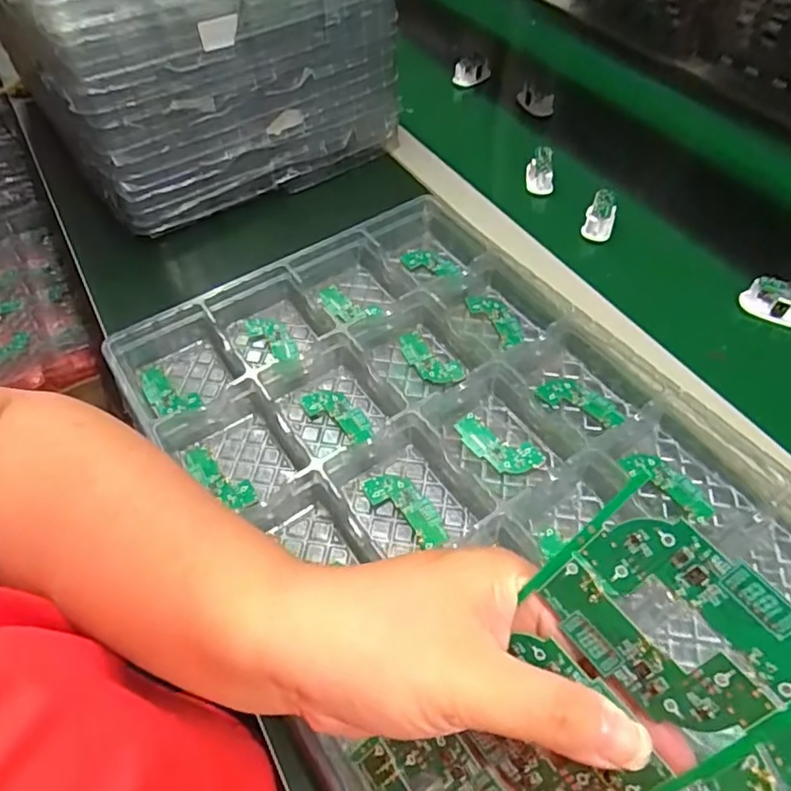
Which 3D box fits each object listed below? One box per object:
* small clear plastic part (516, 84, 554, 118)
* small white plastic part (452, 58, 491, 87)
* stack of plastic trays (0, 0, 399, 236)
[{"bbox_3d":[0.176,-0.371,0.728,0.020,0.028,0.052,-26,57,-18],"label":"small clear plastic part"},{"bbox_3d":[0.101,-0.430,0.768,0.053,0.034,0.013,-15,54,-11],"label":"small white plastic part"},{"bbox_3d":[-0.227,-0.392,0.601,0.323,0.214,0.356,-29,58,-20],"label":"stack of plastic trays"}]

